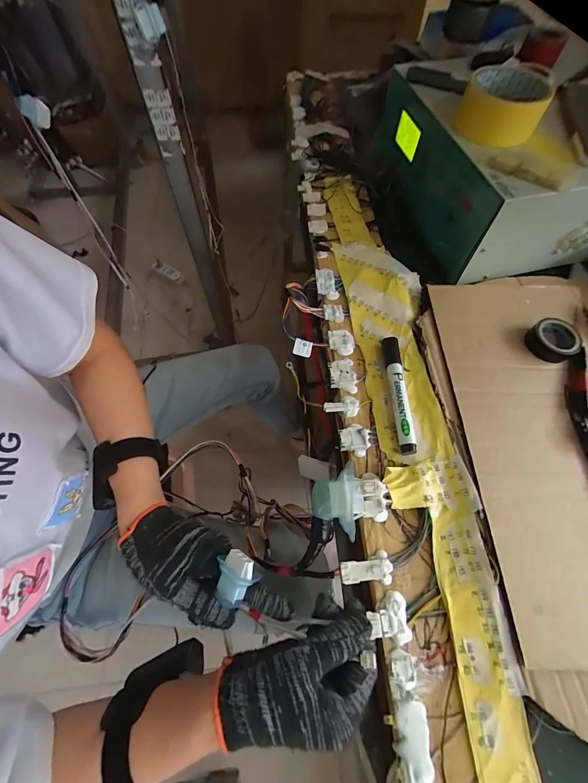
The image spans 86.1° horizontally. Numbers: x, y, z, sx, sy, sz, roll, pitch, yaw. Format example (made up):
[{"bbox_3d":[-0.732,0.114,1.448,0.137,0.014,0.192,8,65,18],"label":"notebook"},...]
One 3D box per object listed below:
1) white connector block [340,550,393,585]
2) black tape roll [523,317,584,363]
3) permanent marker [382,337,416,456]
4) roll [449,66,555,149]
[{"bbox_3d":[0.062,0.152,0.269,0.044,0.009,0.024,-4,64,-3],"label":"white connector block"},{"bbox_3d":[0.305,-0.062,0.366,0.055,0.020,0.054,0,64,-1],"label":"black tape roll"},{"bbox_3d":[0.112,0.001,0.339,0.016,0.016,0.131,-1,64,-1],"label":"permanent marker"},{"bbox_3d":[0.238,-0.330,0.367,0.092,0.047,0.099,19,65,8],"label":"roll"}]

